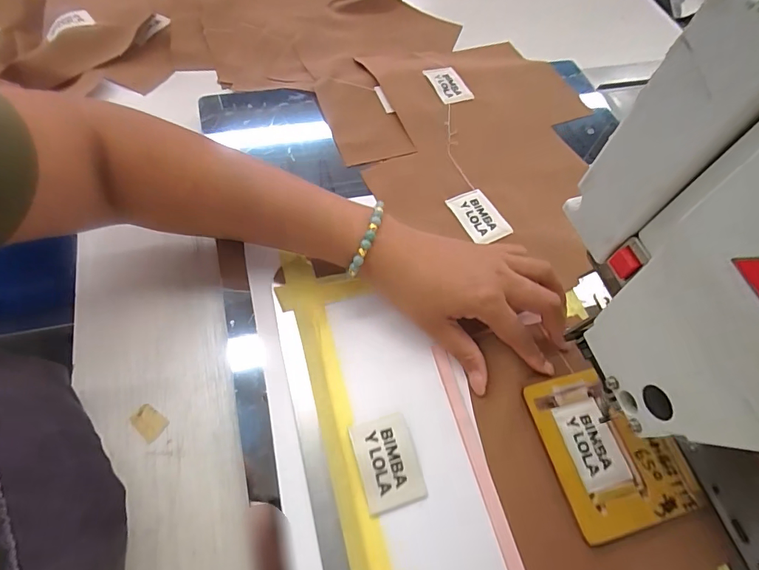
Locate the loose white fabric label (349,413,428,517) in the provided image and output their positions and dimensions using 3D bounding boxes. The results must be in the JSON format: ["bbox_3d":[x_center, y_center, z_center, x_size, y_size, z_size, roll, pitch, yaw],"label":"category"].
[{"bbox_3d":[0.006,0.119,0.289,0.041,0.004,0.056,-12,66,-13],"label":"loose white fabric label"}]

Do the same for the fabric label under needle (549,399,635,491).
[{"bbox_3d":[0.153,0.114,0.309,0.037,0.004,0.057,-12,64,-13],"label":"fabric label under needle"}]

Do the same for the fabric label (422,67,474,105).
[{"bbox_3d":[0.078,-0.229,0.490,0.040,0.005,0.057,-17,68,-17],"label":"fabric label"}]

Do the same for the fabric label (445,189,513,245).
[{"bbox_3d":[0.093,-0.063,0.400,0.037,0.006,0.057,-23,66,-18],"label":"fabric label"}]

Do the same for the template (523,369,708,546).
[{"bbox_3d":[0.163,0.113,0.304,0.090,0.004,0.105,-11,63,-12],"label":"template"}]

